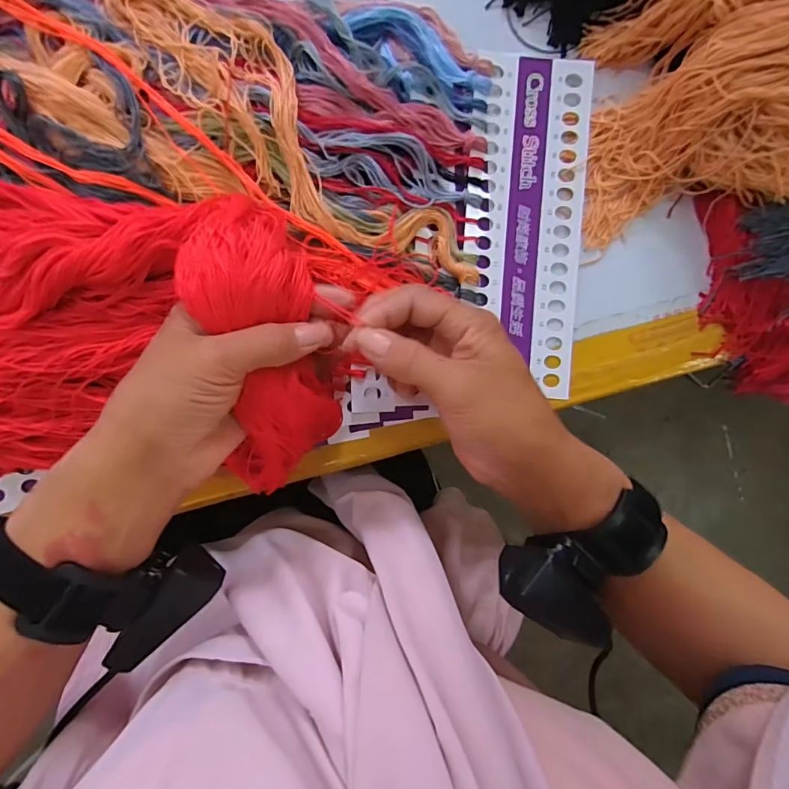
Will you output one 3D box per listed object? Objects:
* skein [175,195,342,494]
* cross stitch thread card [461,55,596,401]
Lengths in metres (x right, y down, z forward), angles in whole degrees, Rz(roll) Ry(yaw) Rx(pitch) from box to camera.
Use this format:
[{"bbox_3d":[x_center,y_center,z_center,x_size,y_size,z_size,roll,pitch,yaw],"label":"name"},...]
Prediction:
[{"bbox_3d":[-0.073,-0.020,0.258,0.066,0.050,0.167,-8,113,-5],"label":"skein"},{"bbox_3d":[0.095,-0.124,0.322,0.085,0.005,0.234,4,90,-4],"label":"cross stitch thread card"}]

